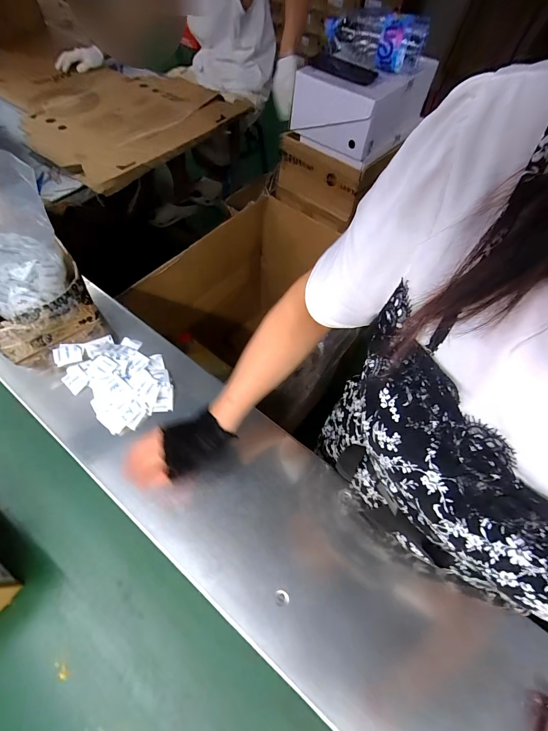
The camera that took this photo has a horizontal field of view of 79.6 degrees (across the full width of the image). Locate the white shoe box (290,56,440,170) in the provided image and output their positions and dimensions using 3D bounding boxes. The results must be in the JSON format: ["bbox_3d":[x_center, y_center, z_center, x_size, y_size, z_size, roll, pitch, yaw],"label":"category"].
[{"bbox_3d":[0.228,-0.682,0.854,0.222,0.141,0.306,36,64,17],"label":"white shoe box"}]

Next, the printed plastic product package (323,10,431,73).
[{"bbox_3d":[0.248,-0.799,0.806,0.235,0.104,0.088,28,62,13],"label":"printed plastic product package"}]

